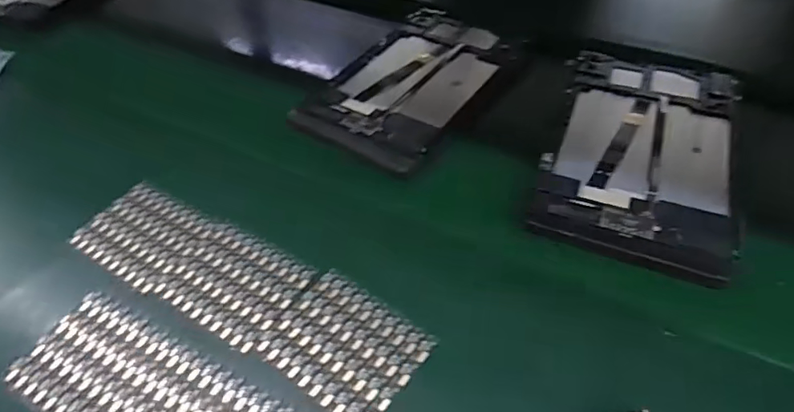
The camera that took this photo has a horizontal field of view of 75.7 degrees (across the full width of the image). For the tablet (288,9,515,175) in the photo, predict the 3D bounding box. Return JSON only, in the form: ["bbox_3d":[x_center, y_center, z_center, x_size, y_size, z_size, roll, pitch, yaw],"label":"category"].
[{"bbox_3d":[0.020,-0.137,0.548,0.148,0.016,0.258,25,56,24],"label":"tablet"}]

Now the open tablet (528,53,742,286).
[{"bbox_3d":[0.214,-0.055,0.445,0.148,0.015,0.247,15,52,18],"label":"open tablet"}]

